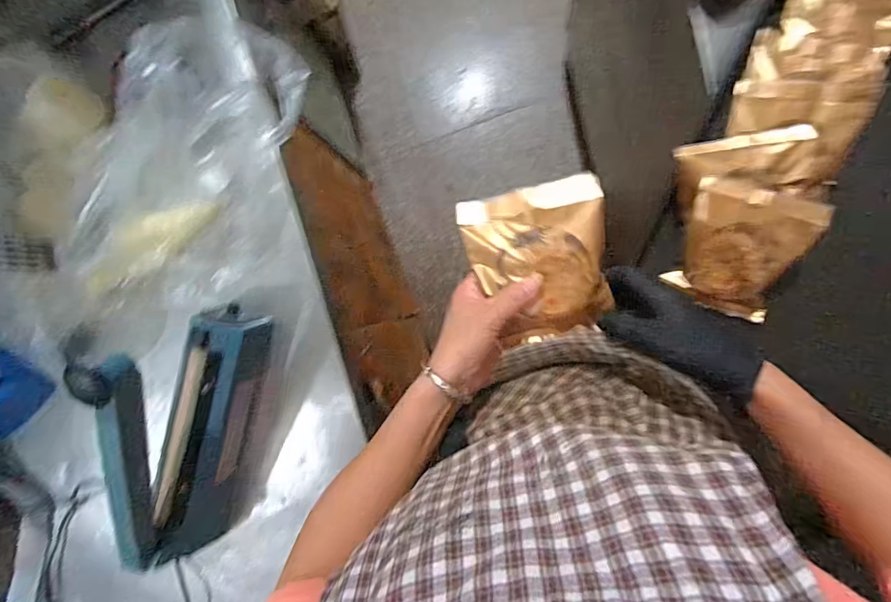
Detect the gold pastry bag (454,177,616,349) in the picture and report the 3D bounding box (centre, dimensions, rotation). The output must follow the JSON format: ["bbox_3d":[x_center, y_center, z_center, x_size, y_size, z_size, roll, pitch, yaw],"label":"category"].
[{"bbox_3d":[0.080,-0.030,0.388,0.112,0.041,0.129,-13,93,8],"label":"gold pastry bag"}]

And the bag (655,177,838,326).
[{"bbox_3d":[0.303,-0.058,0.481,0.113,0.050,0.126,19,121,7],"label":"bag"}]

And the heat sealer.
[{"bbox_3d":[-0.302,0.159,0.519,0.085,0.193,0.299,15,93,6],"label":"heat sealer"}]

